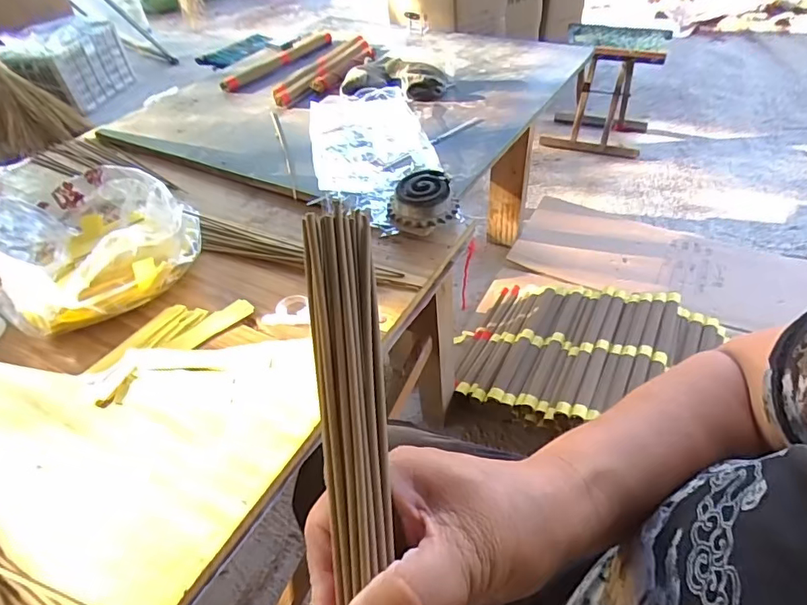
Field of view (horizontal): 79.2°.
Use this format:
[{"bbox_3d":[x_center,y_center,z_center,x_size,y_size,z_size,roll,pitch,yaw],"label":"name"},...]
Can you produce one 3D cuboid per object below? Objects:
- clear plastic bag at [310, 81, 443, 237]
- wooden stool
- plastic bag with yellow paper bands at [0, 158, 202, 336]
[{"bbox_3d":[-0.049,-0.230,0.743,0.180,0.041,0.396,-8,44,-3],"label":"clear plastic bag"},{"bbox_3d":[0.632,-0.674,1.537,0.292,0.307,0.247,18,49,22],"label":"wooden stool"},{"bbox_3d":[-0.372,-0.074,0.585,0.233,0.081,0.226,31,55,31],"label":"plastic bag with yellow paper bands"}]

